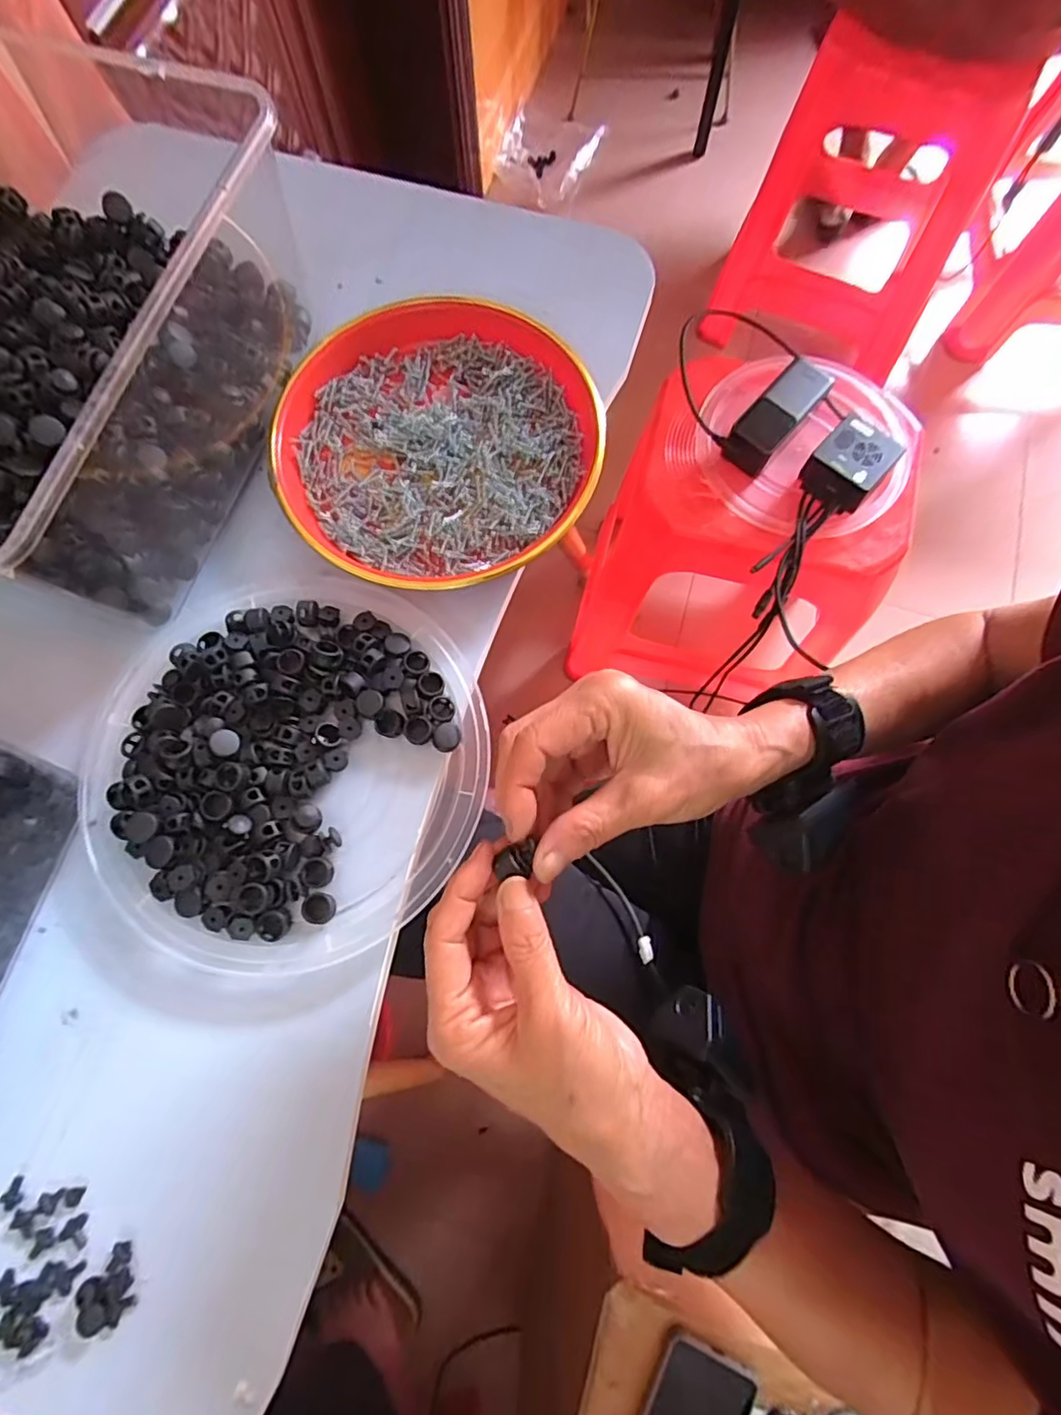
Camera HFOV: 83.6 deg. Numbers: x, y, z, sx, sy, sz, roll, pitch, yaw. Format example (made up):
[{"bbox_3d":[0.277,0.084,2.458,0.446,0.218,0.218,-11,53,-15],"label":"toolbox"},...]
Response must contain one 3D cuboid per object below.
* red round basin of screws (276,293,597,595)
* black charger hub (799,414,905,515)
[{"bbox_3d":[-0.063,-0.183,0.406,0.214,0.026,0.202,0,75,1],"label":"red round basin of screws"},{"bbox_3d":[0.352,-0.267,0.660,0.074,0.047,0.083,41,79,11],"label":"black charger hub"}]

